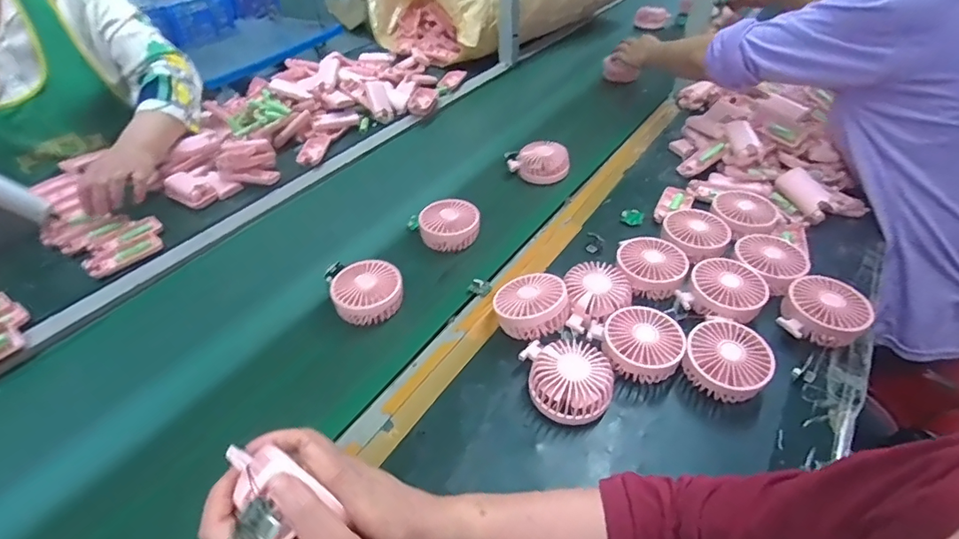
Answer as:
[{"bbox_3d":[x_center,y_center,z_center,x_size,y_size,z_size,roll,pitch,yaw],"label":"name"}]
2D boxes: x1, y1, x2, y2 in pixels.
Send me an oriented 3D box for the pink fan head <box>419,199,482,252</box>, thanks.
[{"bbox_3d":[-0.045,-0.065,0.755,0.091,0.039,0.085,-6,42,-5],"label":"pink fan head"}]

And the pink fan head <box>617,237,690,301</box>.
[{"bbox_3d":[0.227,-0.003,0.665,0.087,0.038,0.084,3,42,6],"label":"pink fan head"}]

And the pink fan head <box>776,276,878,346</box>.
[{"bbox_3d":[0.413,0.052,0.603,0.101,0.048,0.083,-32,49,-29],"label":"pink fan head"}]

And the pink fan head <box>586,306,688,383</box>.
[{"bbox_3d":[0.184,0.083,0.580,0.089,0.035,0.098,-22,45,-20],"label":"pink fan head"}]

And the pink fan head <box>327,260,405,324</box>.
[{"bbox_3d":[-0.146,0.027,0.656,0.087,0.038,0.081,-1,42,1],"label":"pink fan head"}]

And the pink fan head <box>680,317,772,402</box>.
[{"bbox_3d":[0.273,0.100,0.556,0.083,0.041,0.078,-1,42,1],"label":"pink fan head"}]

